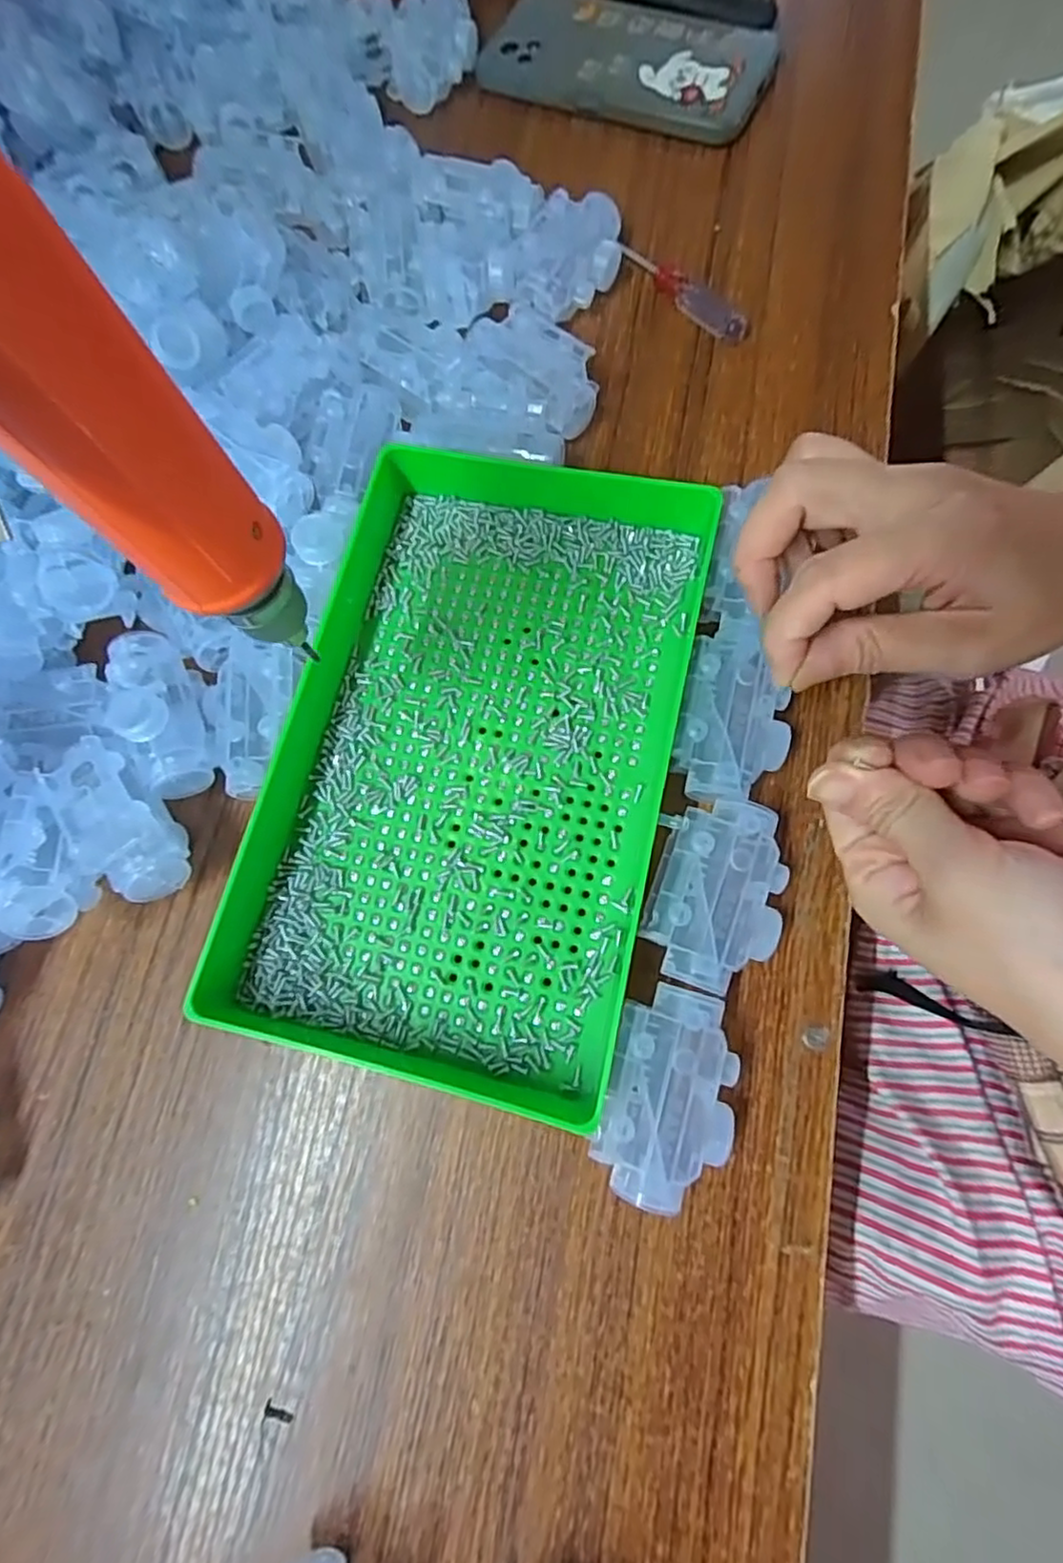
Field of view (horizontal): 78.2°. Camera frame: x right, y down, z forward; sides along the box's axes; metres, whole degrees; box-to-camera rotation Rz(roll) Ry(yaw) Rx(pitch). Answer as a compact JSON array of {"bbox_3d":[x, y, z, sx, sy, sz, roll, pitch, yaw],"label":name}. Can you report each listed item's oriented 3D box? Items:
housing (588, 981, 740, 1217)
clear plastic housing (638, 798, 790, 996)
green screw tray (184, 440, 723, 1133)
[{"bbox_3d":[0.048,0.108,0.229,0.045,0.027,0.069,15,76,8],"label":"housing"},{"bbox_3d":[0.069,0.042,0.243,0.048,0.020,0.066,8,76,7],"label":"clear plastic housing"},{"bbox_3d":[-0.025,-0.015,0.263,0.158,0.029,0.245,12,76,7],"label":"green screw tray"}]

